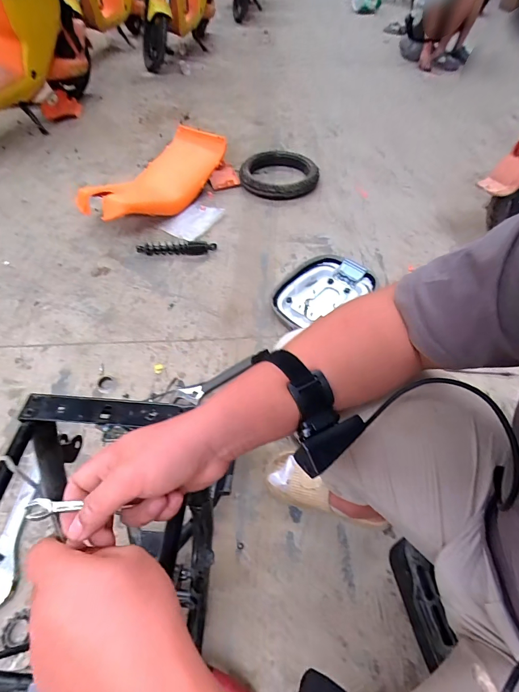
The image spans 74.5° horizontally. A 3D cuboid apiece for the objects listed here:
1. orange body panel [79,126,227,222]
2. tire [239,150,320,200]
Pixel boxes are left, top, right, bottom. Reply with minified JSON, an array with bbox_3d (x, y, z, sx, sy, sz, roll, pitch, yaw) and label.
[{"bbox_3d":[-0.411,-0.675,1.406,0.227,0.175,0.638,33,59,20],"label":"orange body panel"},{"bbox_3d":[0.086,-0.801,1.587,0.360,0.065,0.364,-9,54,-9],"label":"tire"}]

